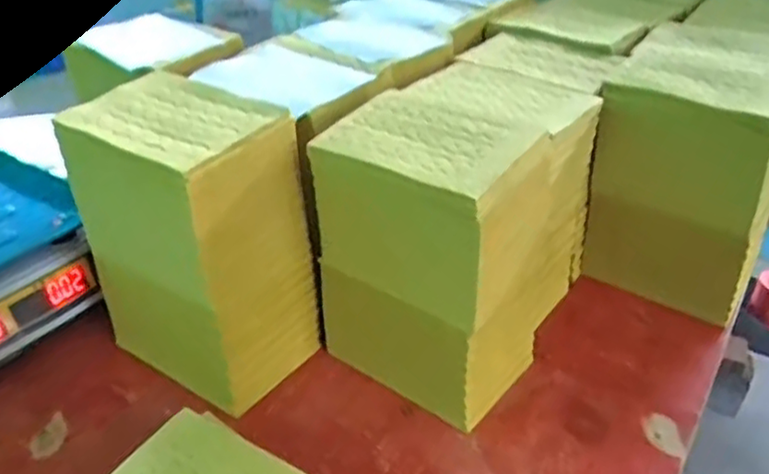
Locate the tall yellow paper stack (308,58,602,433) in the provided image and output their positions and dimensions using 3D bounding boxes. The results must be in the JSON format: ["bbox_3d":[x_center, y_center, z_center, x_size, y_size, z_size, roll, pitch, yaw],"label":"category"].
[{"bbox_3d":[0.078,-0.013,0.642,0.172,0.234,0.251,22,39,26],"label":"tall yellow paper stack"}]

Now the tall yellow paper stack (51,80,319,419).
[{"bbox_3d":[-0.162,0.003,0.601,0.179,0.231,0.119,22,39,26],"label":"tall yellow paper stack"}]

